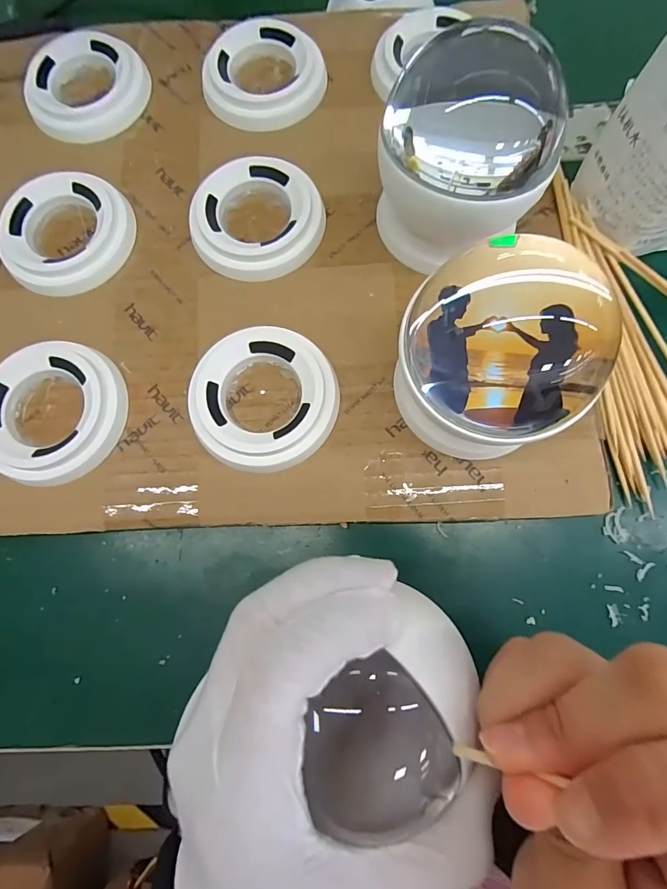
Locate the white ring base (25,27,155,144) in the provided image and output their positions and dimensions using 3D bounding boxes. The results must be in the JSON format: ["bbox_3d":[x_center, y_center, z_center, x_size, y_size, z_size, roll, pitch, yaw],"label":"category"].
[{"bbox_3d":[-0.149,-0.215,0.249,0.069,0.014,0.065,-36,79,-7],"label":"white ring base"}]

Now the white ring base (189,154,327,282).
[{"bbox_3d":[-0.041,-0.121,0.224,0.068,0.014,0.067,0,77,1],"label":"white ring base"}]

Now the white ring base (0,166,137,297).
[{"bbox_3d":[-0.145,-0.115,0.227,0.065,0.013,0.068,0,77,1],"label":"white ring base"}]

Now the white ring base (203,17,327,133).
[{"bbox_3d":[-0.042,-0.217,0.246,0.065,0.013,0.067,0,77,1],"label":"white ring base"}]

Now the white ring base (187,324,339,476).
[{"bbox_3d":[-0.033,-0.022,0.202,0.069,0.013,0.068,0,77,1],"label":"white ring base"}]

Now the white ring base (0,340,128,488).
[{"bbox_3d":[-0.137,-0.016,0.204,0.066,0.012,0.069,0,77,1],"label":"white ring base"}]

